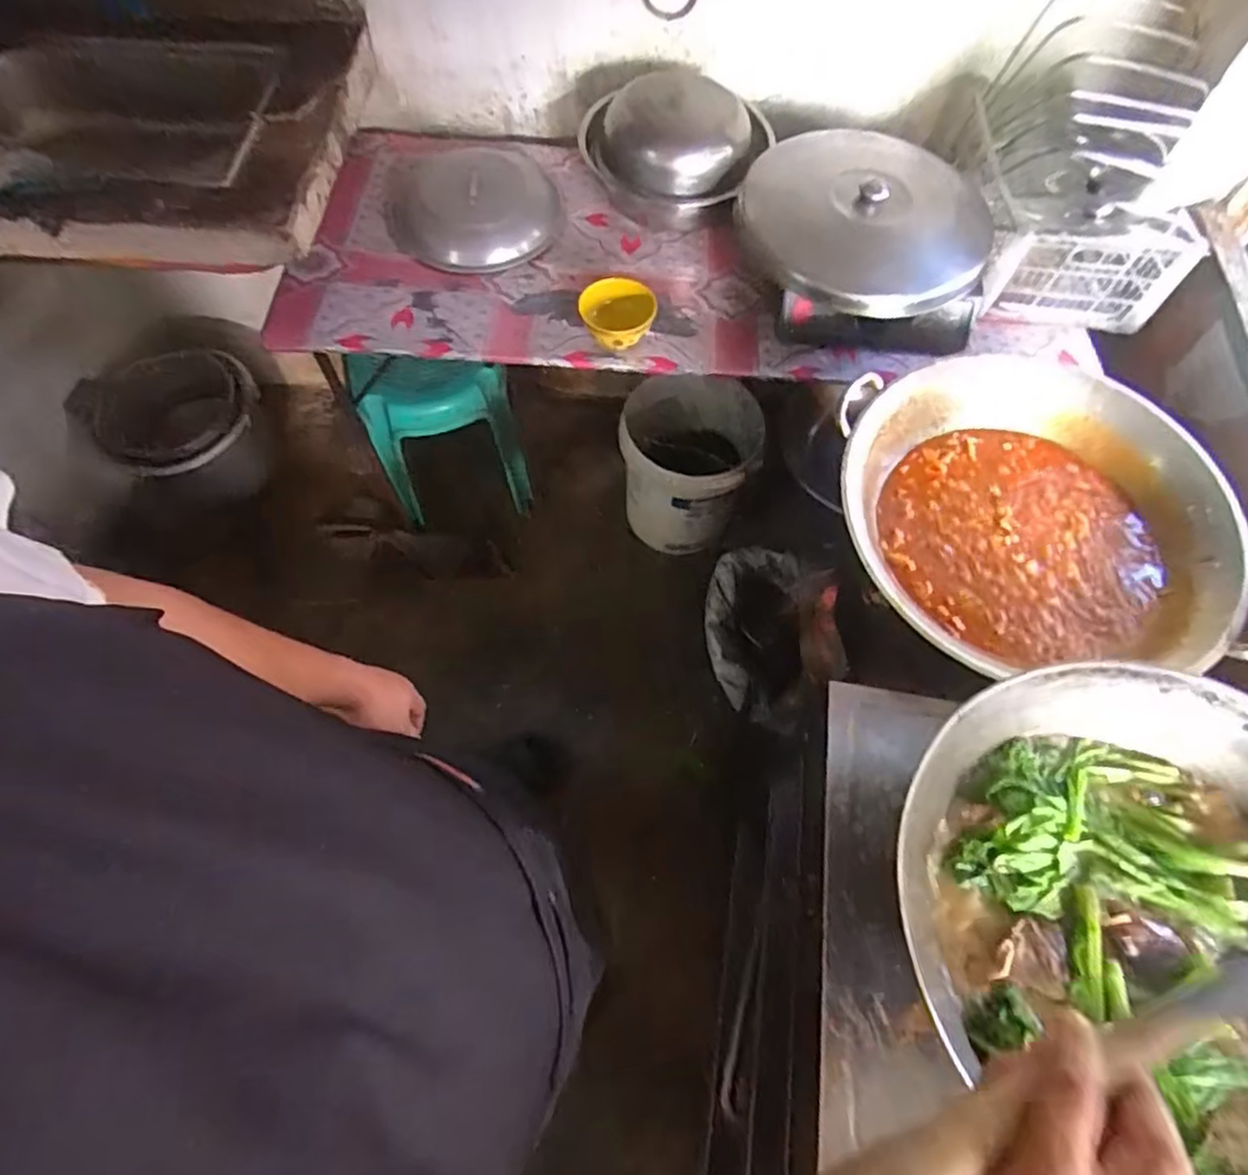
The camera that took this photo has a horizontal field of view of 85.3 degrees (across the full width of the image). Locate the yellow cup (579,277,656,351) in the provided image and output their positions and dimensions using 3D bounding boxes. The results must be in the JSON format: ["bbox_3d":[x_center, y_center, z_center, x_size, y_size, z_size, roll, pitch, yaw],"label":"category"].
[{"bbox_3d":[-0.008,-0.407,1.032,0.113,0.081,0.101,-1,63,0],"label":"yellow cup"}]

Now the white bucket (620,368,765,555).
[{"bbox_3d":[0.148,-0.285,1.607,0.294,0.347,0.293,0,63,0],"label":"white bucket"}]

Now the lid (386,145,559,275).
[{"bbox_3d":[-0.249,-0.653,1.144,0.293,0.054,0.264,-13,63,-7],"label":"lid"}]

